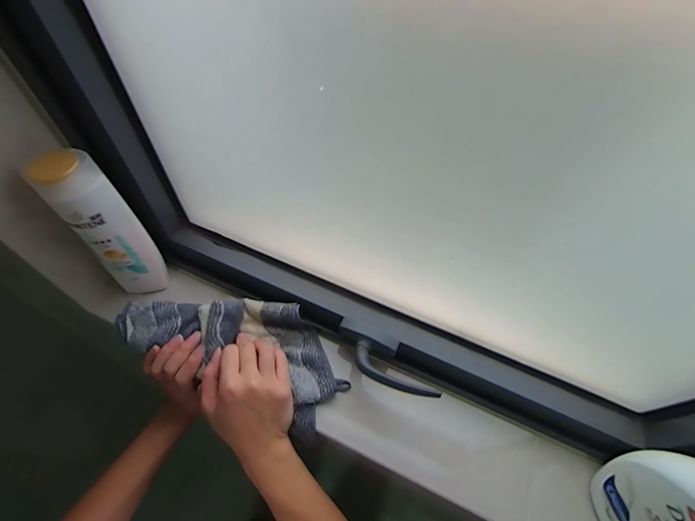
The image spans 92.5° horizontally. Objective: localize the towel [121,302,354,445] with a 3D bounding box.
[{"bbox_3d":[-0.147,0.105,0.416,0.296,0.048,0.128,18,53,8],"label":"towel"}]

